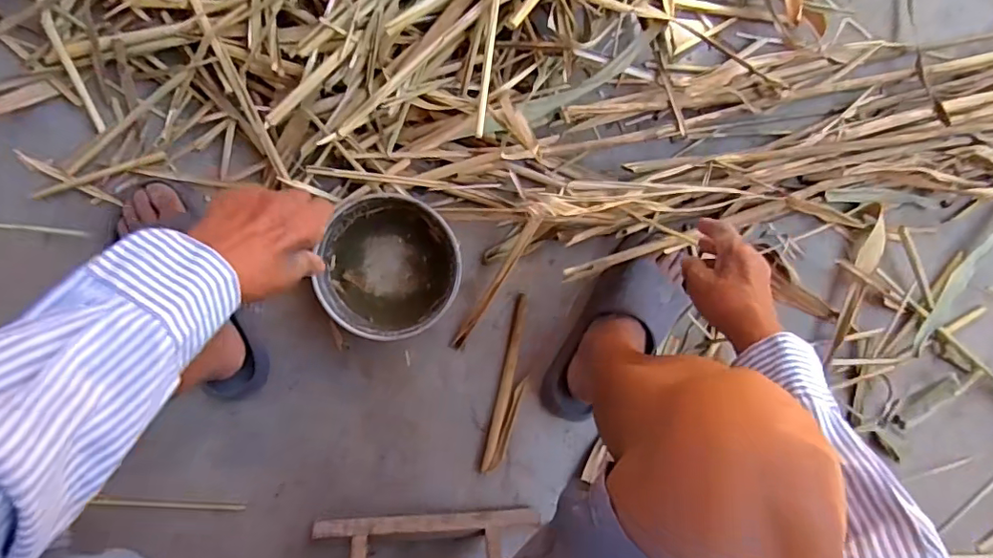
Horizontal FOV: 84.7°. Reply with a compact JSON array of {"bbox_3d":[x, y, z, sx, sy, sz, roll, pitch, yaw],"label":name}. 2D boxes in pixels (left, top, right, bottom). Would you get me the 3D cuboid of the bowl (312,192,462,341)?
[{"bbox_3d":[-0.125,-0.017,0.647,0.154,0.081,0.155,7,96,-7],"label":"bowl"}]

